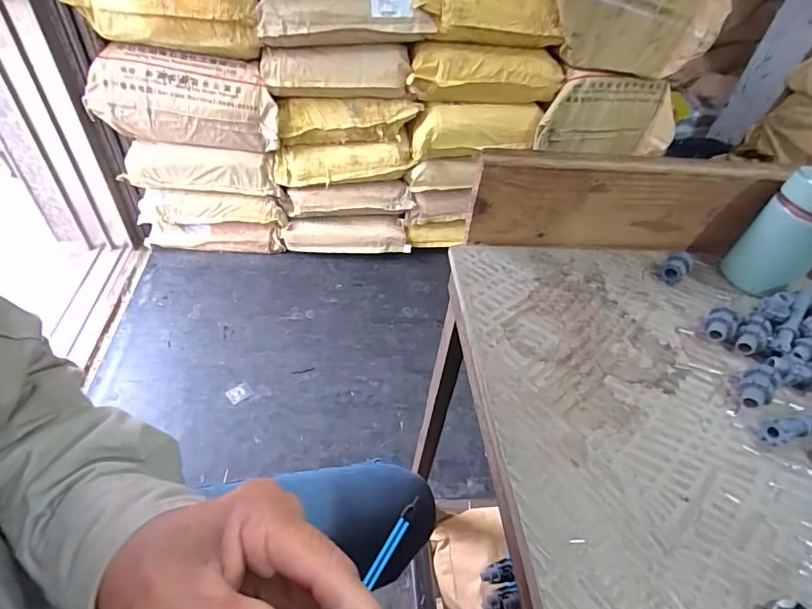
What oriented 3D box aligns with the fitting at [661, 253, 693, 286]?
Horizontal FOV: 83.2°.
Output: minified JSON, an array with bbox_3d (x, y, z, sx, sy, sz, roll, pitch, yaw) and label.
[{"bbox_3d":[0.275,-0.037,0.464,0.021,0.021,0.031,35,52,25],"label":"fitting"}]

